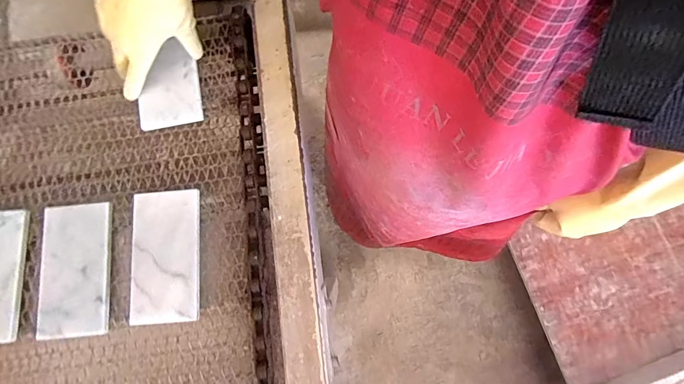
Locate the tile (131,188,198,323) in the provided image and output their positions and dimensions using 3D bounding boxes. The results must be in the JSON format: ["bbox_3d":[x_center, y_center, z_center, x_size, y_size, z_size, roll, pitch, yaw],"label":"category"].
[{"bbox_3d":[-0.212,0.075,0.451,0.081,0.007,0.154,-5,80,2],"label":"tile"}]

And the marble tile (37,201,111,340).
[{"bbox_3d":[-0.324,0.093,0.453,0.080,0.007,0.155,-5,80,-3],"label":"marble tile"}]

